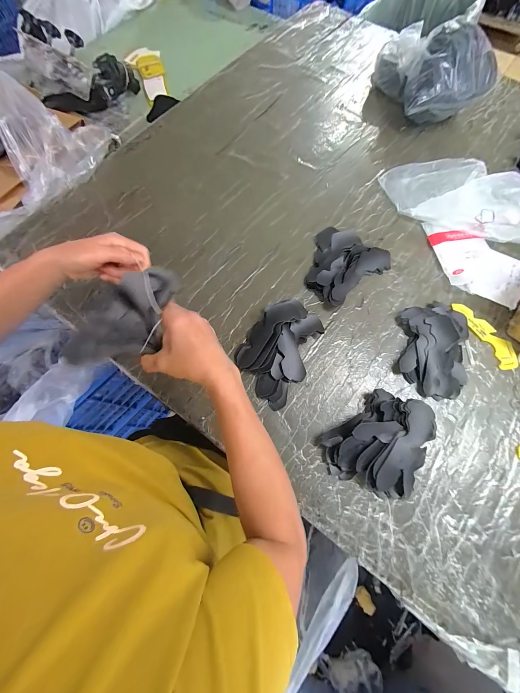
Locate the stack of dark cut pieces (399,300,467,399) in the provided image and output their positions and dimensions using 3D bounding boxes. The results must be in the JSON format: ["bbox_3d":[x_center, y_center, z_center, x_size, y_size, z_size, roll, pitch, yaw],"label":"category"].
[{"bbox_3d":[0.313,-0.002,0.477,0.116,0.032,0.175,14,71,5],"label":"stack of dark cut pieces"}]

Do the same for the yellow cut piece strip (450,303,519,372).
[{"bbox_3d":[0.428,-0.025,0.502,0.046,0.006,0.147,-26,73,-9],"label":"yellow cut piece strip"}]

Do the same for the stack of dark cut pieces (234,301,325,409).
[{"bbox_3d":[0.032,0.003,0.469,0.125,0.039,0.176,33,74,10],"label":"stack of dark cut pieces"}]

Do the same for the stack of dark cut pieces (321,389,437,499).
[{"bbox_3d":[0.192,0.146,0.423,0.143,0.026,0.164,31,73,10],"label":"stack of dark cut pieces"}]

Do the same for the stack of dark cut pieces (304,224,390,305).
[{"bbox_3d":[0.161,-0.164,0.529,0.149,0.035,0.158,36,74,11],"label":"stack of dark cut pieces"}]

